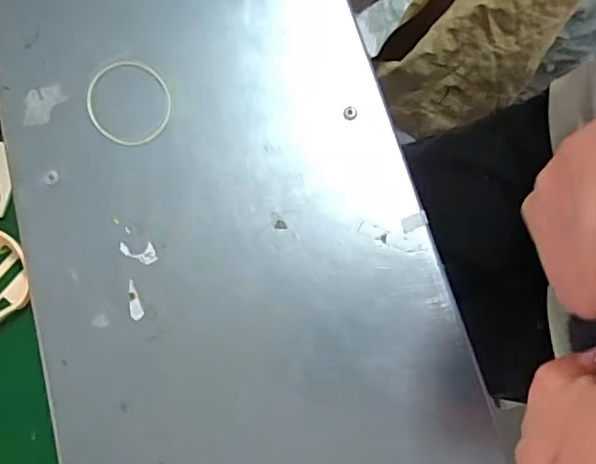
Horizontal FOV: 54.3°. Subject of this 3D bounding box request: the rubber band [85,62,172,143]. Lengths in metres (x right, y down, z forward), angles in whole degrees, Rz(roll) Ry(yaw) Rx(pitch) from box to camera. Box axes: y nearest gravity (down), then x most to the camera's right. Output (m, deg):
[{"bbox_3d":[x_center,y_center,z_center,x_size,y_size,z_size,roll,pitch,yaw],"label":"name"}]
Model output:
[{"bbox_3d":[-0.108,-0.083,0.369,0.052,0.004,0.058,-41,80,-10],"label":"rubber band"}]

